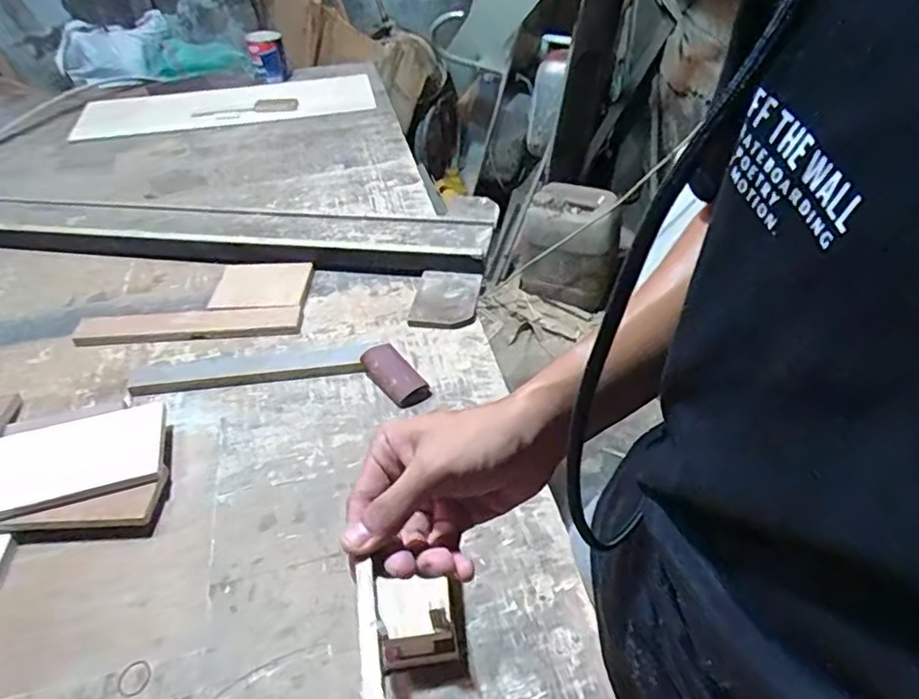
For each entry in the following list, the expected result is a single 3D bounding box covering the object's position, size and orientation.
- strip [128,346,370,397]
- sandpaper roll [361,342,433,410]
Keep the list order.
[{"bbox_3d":[-0.327,0.029,0.927,0.351,0.012,0.069,-7,44,-2],"label":"strip"},{"bbox_3d":[-0.097,0.035,0.895,0.053,0.051,0.114,-29,50,-25],"label":"sandpaper roll"}]

